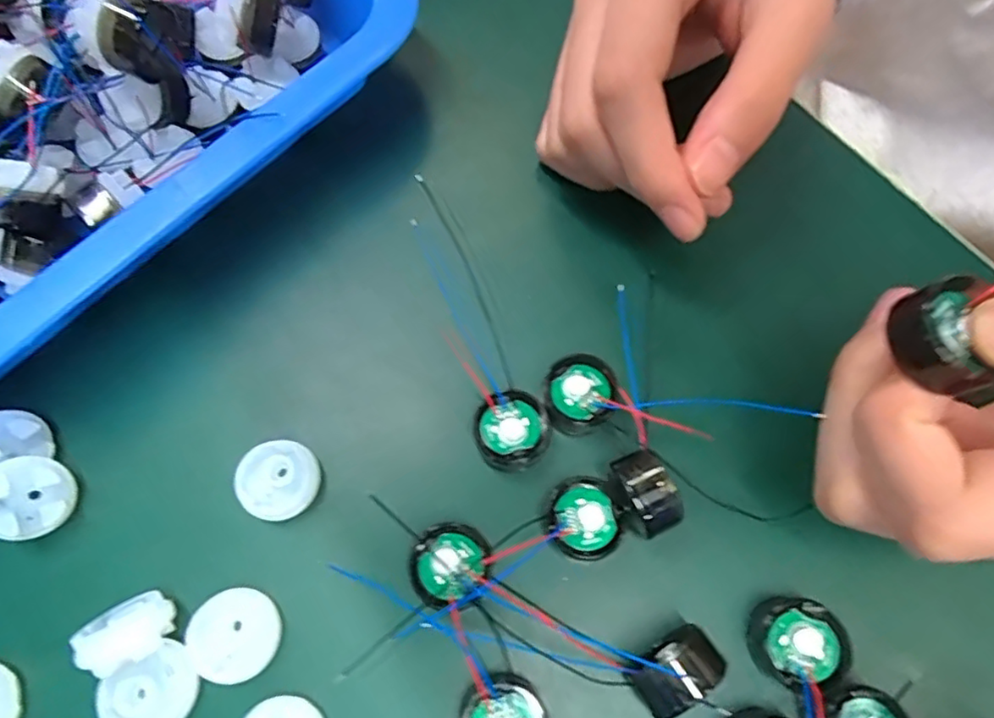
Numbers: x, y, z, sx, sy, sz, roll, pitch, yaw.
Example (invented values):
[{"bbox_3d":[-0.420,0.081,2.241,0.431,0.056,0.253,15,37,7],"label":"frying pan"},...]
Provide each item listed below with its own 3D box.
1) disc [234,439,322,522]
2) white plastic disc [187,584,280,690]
[{"bbox_3d":[-0.059,0.032,0.163,0.021,0.005,0.020,0,67,1],"label":"disc"},{"bbox_3d":[-0.065,0.067,0.149,0.020,0.004,0.021,0,67,1],"label":"white plastic disc"}]

